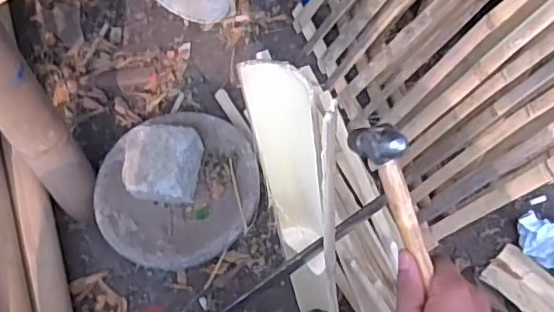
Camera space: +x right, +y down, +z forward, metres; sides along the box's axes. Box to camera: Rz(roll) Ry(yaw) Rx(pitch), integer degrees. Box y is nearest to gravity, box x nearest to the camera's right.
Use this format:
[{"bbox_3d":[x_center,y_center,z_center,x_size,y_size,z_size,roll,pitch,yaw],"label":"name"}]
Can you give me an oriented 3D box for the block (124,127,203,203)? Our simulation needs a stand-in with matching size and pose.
[{"bbox_3d":[-0.170,0.016,0.894,0.111,0.074,0.106,-5,61,0],"label":"block"}]

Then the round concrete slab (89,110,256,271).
[{"bbox_3d":[-0.150,0.055,0.930,0.245,0.063,0.241,-1,62,2],"label":"round concrete slab"}]

